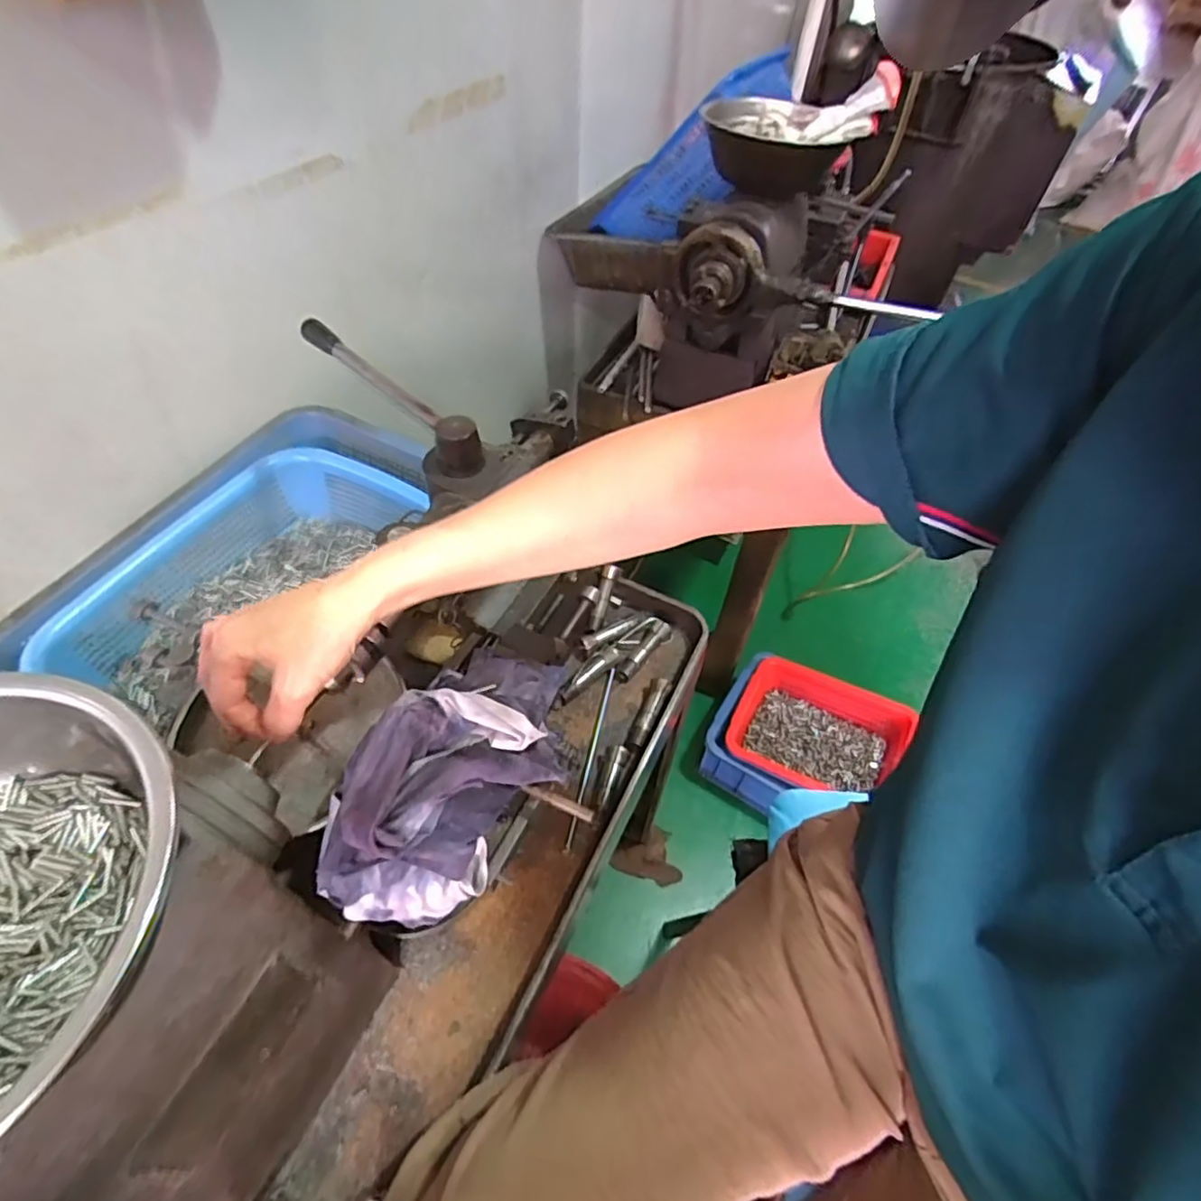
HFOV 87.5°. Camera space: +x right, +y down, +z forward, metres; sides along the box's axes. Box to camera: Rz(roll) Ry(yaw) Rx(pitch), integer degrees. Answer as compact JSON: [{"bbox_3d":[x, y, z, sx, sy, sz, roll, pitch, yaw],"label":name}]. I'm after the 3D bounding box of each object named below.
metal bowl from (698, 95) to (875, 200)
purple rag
[{"bbox_3d":[0.213,-0.548,0.757,0.165,0.090,0.165,2,53,-2],"label":"metal bowl"},{"bbox_3d":[-0.085,0.099,0.369,0.091,0.064,0.171,30,56,18],"label":"purple rag"}]

